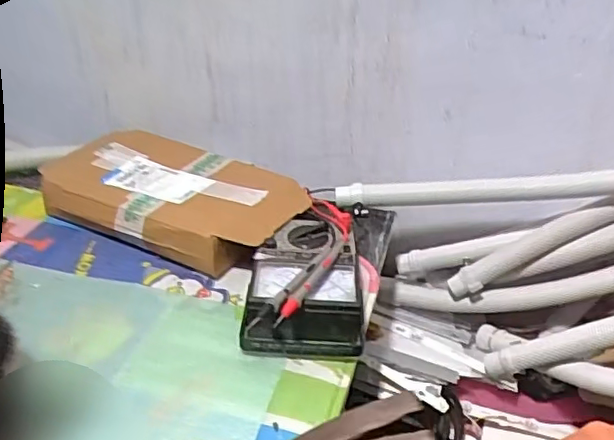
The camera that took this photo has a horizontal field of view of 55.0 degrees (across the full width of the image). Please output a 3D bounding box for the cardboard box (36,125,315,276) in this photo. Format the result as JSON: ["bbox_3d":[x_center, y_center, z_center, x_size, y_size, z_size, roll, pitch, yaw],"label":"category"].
[{"bbox_3d":[-0.171,-0.033,0.749,0.316,0.052,0.187,21,39,25],"label":"cardboard box"}]

